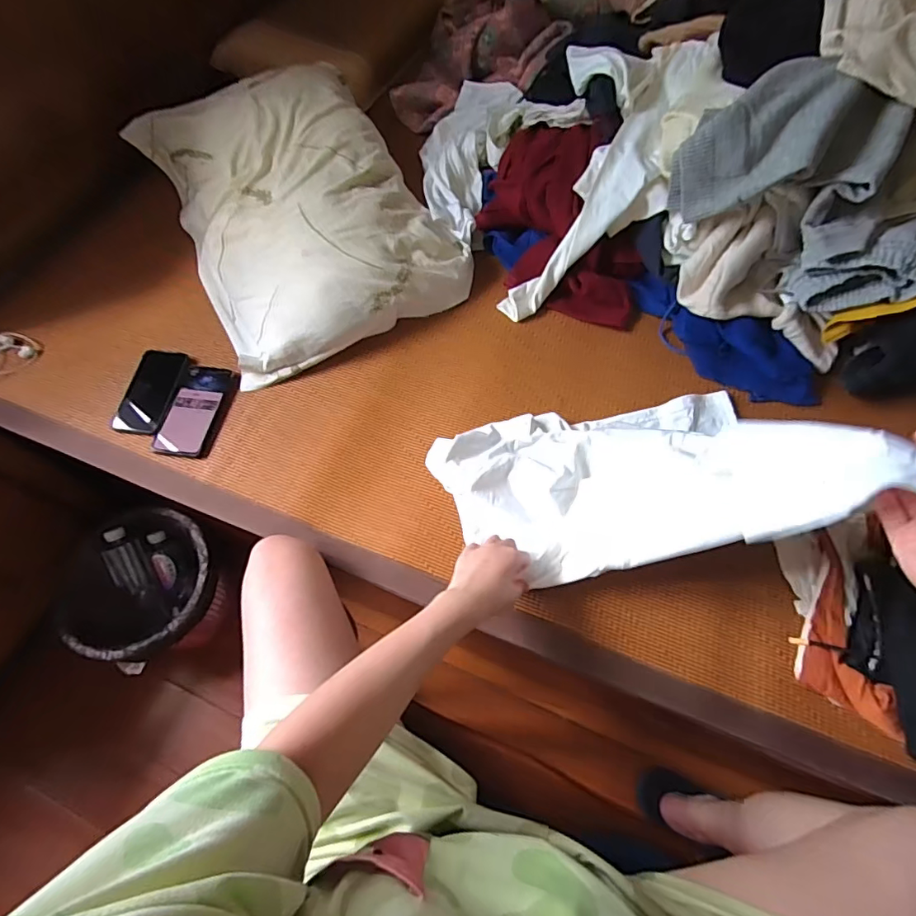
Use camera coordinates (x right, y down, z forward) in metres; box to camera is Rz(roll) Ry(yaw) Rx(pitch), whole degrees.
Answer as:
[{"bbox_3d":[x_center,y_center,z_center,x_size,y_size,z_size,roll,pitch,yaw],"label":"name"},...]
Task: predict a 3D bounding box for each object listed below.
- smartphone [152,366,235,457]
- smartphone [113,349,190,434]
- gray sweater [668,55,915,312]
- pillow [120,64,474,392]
[{"bbox_3d":[-0.412,-0.078,0.776,0.074,0.013,0.162,8,62,4],"label":"smartphone"},{"bbox_3d":[-0.487,-0.110,0.793,0.085,0.010,0.158,3,62,1],"label":"smartphone"},{"bbox_3d":[0.516,-0.382,0.723,0.377,0.209,0.176,28,65,14],"label":"gray sweater"},{"bbox_3d":[-0.295,-0.479,0.915,0.423,0.134,0.646,-25,65,-13],"label":"pillow"}]

